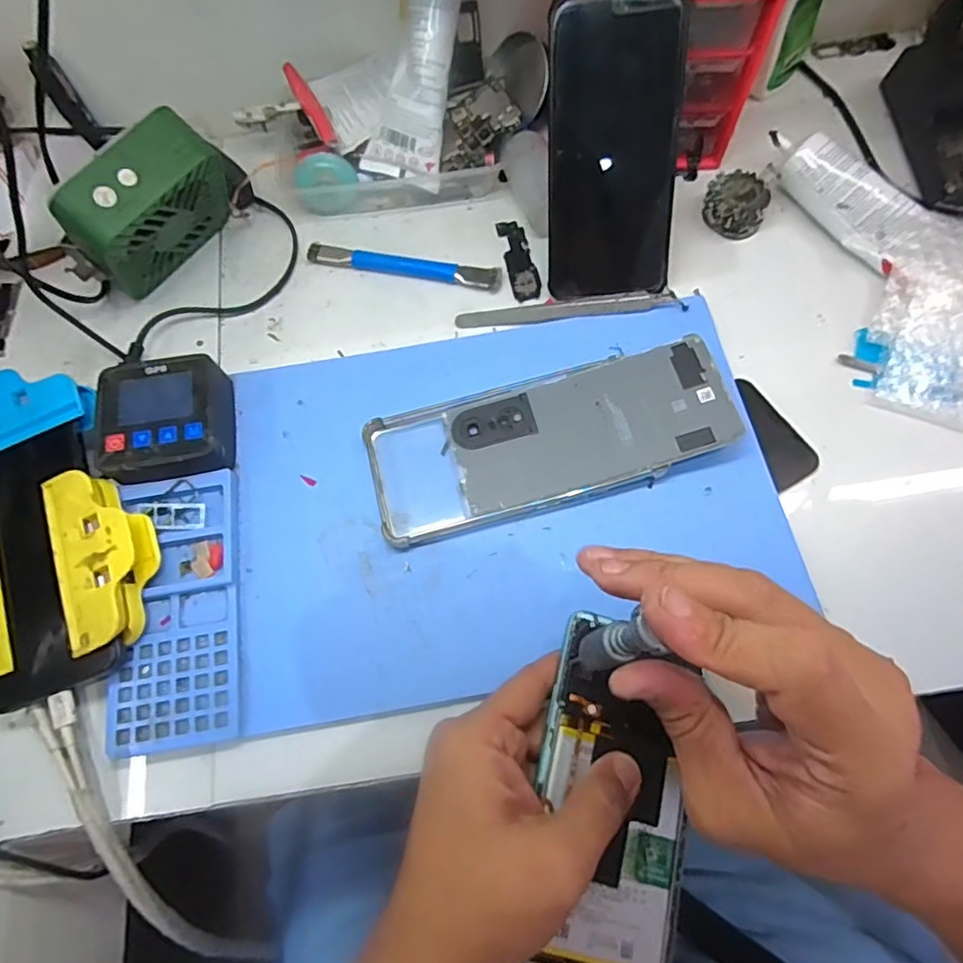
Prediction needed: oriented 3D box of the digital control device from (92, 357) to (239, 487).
[{"bbox_3d":[-0.189,-0.034,0.366,0.069,0.033,0.073,-8,67,-1],"label":"digital control device"}]

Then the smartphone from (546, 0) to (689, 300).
[{"bbox_3d":[0.081,-0.199,0.370,0.077,0.160,0.005,-1,26,5],"label":"smartphone"}]

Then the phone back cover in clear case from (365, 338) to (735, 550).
[{"bbox_3d":[0.039,-0.026,0.357,0.208,0.009,0.080,-16,69,3],"label":"phone back cover in clear case"}]

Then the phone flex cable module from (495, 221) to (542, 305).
[{"bbox_3d":[0.027,-0.157,0.428,0.020,0.004,0.071,-11,67,-2],"label":"phone flex cable module"}]

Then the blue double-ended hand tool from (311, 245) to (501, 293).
[{"bbox_3d":[-0.054,-0.153,0.426,0.139,0.008,0.018,12,69,8],"label":"blue double-ended hand tool"}]

